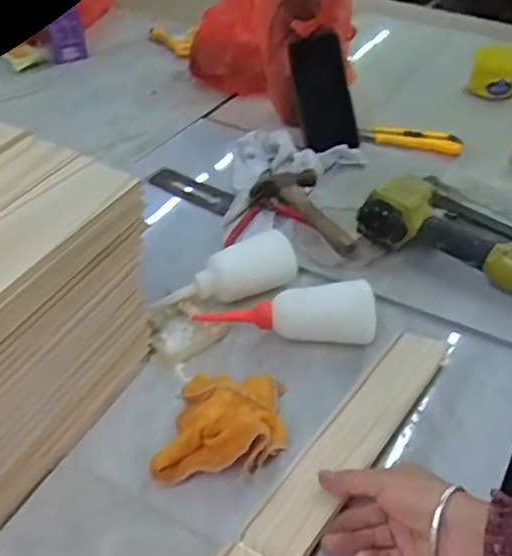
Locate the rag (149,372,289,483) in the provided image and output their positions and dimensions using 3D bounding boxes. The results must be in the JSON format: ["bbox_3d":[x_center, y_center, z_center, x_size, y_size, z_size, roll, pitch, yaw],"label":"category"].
[{"bbox_3d":[-0.031,0.123,0.517,0.115,0.044,0.101,-2,43,-2],"label":"rag"}]

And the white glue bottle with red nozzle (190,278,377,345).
[{"bbox_3d":[0.031,0.037,0.595,0.171,0.052,0.060,4,43,4],"label":"white glue bottle with red nozzle"}]

